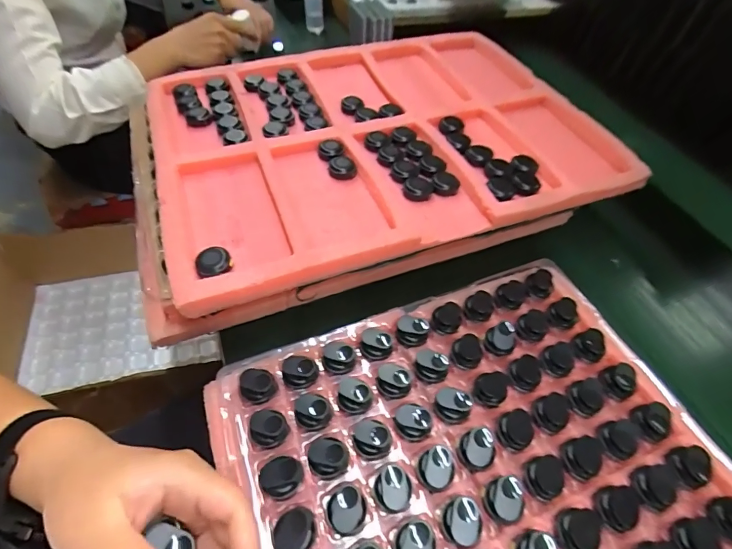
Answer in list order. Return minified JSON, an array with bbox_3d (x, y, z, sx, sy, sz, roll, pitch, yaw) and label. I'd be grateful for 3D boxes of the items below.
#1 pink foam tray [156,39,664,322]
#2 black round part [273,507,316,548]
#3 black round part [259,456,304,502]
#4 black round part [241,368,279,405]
[{"bbox_3d":[0.013,-0.175,0.485,0.510,0.052,0.383,-15,55,-17],"label":"pink foam tray"},{"bbox_3d":[-0.047,0.174,0.268,0.029,0.016,0.026,-31,61,-27],"label":"black round part"},{"bbox_3d":[-0.061,0.146,0.288,0.030,0.015,0.027,-8,53,-13],"label":"black round part"},{"bbox_3d":[-0.089,0.093,0.333,0.030,0.012,0.027,0,51,-7],"label":"black round part"}]

